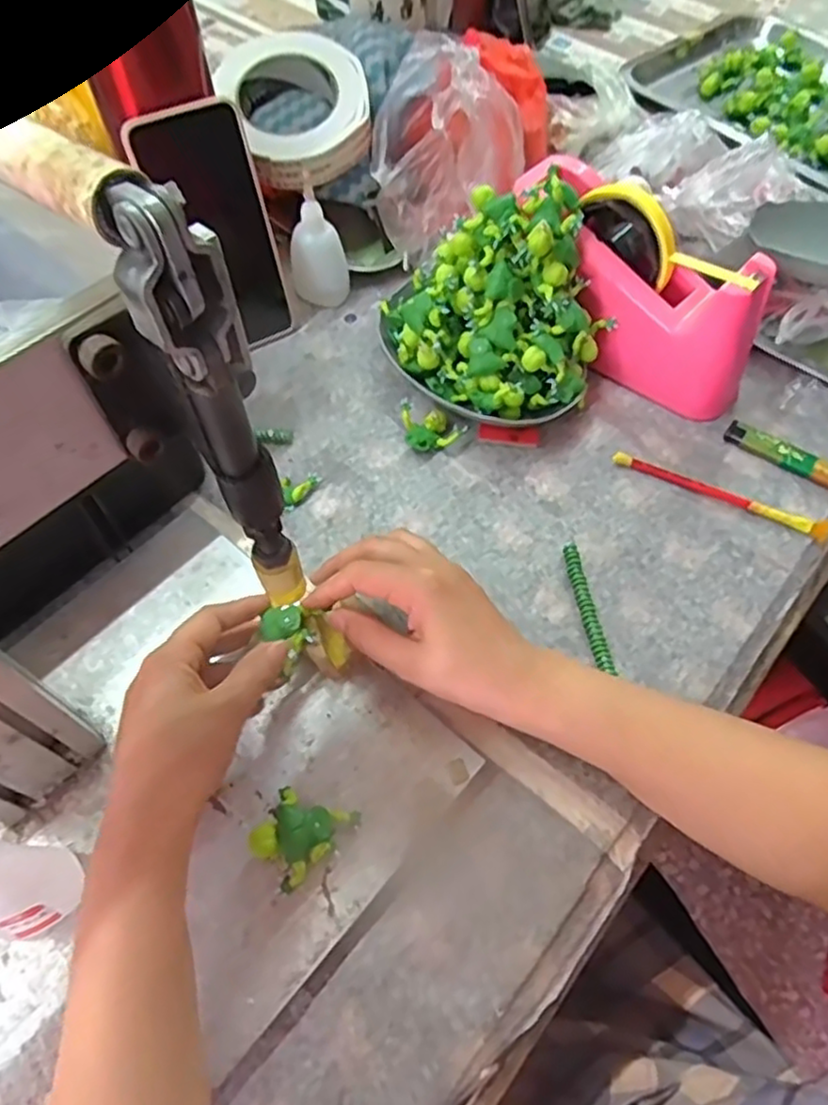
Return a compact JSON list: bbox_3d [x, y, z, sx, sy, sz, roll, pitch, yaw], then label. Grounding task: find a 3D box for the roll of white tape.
[{"bbox_3d":[-0.095,-0.350,0.551,0.124,0.035,0.124,0,77,-2],"label":"roll of white tape"}]

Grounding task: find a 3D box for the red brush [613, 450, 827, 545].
[{"bbox_3d":[0.209,-0.042,0.477,0.146,0.012,0.016,24,62,11],"label":"red brush"}]

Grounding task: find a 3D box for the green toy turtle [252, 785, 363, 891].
[{"bbox_3d":[-0.057,0.137,0.348,0.038,0.021,0.046,38,66,18],"label":"green toy turtle"}]

